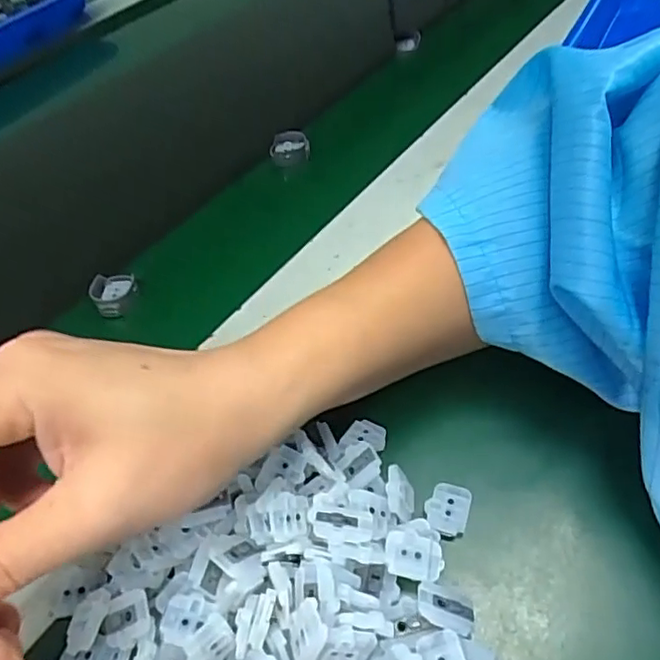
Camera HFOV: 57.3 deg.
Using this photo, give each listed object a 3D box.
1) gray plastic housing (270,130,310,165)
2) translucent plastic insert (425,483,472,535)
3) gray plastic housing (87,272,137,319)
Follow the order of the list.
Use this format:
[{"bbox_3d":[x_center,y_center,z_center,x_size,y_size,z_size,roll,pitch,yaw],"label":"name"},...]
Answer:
[{"bbox_3d":[-0.030,-0.134,0.447,0.029,0.013,0.031,-10,48,-2],"label":"gray plastic housing"},{"bbox_3d":[0.048,0.073,0.248,0.017,0.004,0.020,13,51,17],"label":"translucent plastic insert"},{"bbox_3d":[-0.130,-0.022,0.364,0.024,0.013,0.029,-12,48,-4],"label":"gray plastic housing"}]

